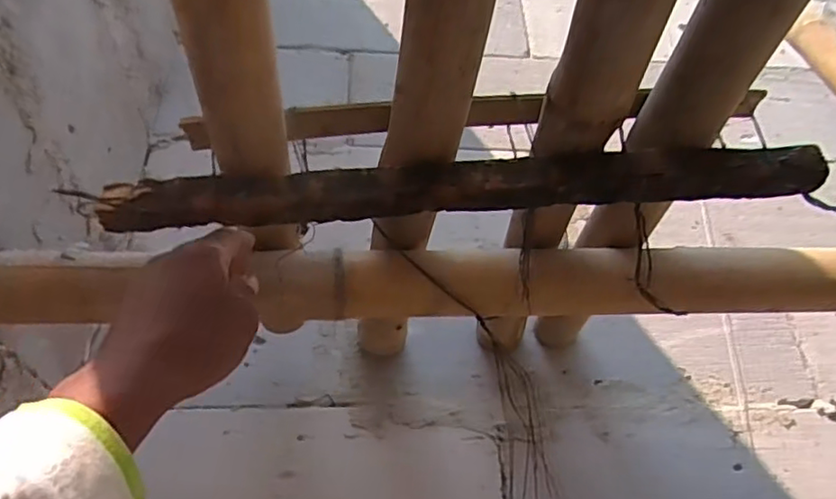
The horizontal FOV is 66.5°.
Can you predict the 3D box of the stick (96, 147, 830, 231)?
[{"bbox_3d":[0.033,-0.042,0.464,0.508,0.037,0.036,-2,-32,0],"label":"stick"}]

